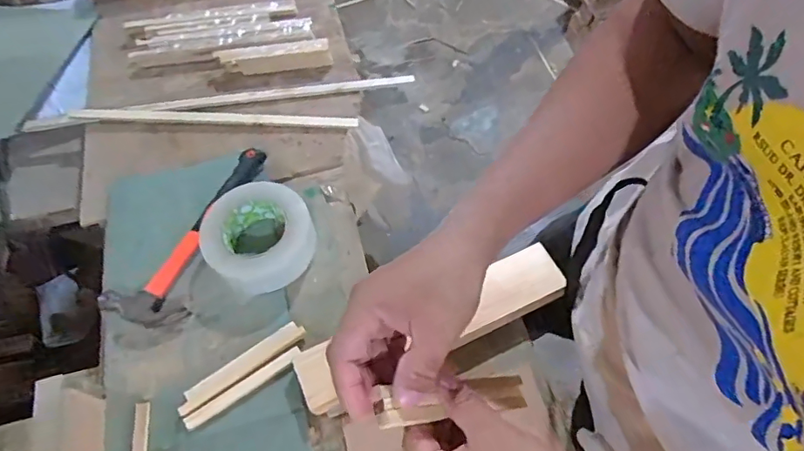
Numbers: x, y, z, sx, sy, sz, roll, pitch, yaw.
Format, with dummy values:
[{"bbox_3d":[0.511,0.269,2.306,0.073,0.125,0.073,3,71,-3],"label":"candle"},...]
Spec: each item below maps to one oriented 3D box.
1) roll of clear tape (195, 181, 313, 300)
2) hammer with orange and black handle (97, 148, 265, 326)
[{"bbox_3d":[-0.174,0.012,0.636,0.124,0.065,0.125,-2,58,3],"label":"roll of clear tape"},{"bbox_3d":[-0.267,0.004,0.672,0.103,0.027,0.271,17,61,14],"label":"hammer with orange and black handle"}]

